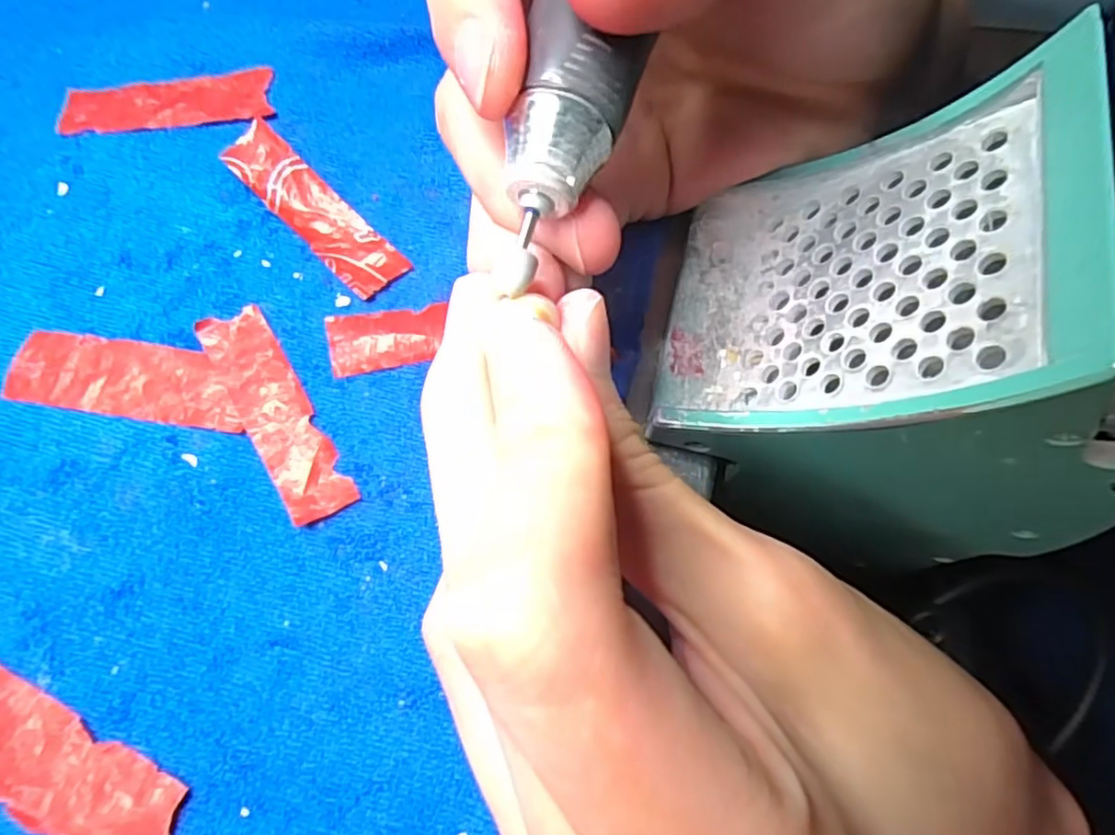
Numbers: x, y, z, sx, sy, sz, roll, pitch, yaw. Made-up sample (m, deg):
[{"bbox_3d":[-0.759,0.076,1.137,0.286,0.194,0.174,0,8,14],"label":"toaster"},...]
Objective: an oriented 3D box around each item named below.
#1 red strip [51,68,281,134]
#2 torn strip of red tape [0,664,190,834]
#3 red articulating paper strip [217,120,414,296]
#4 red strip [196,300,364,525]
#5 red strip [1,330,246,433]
[{"bbox_3d":[-0.112,-0.091,0.185,0.059,0.004,0.016,-5,70,-3],"label":"red strip"},{"bbox_3d":[-0.100,0.070,0.129,0.058,0.005,0.018,27,72,7],"label":"torn strip of red tape"},{"bbox_3d":[-0.065,-0.056,0.174,0.058,0.007,0.016,42,75,13],"label":"red articulating paper strip"},{"bbox_3d":[-0.068,-0.002,0.157,0.016,0.004,0.058,-30,75,-12],"label":"red strip"},{"bbox_3d":[-0.104,-0.010,0.158,0.057,0.004,0.019,8,70,2],"label":"red strip"}]

